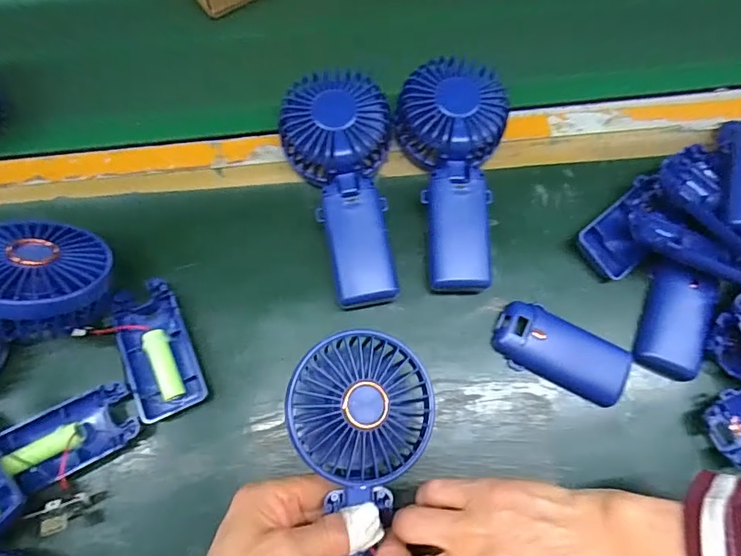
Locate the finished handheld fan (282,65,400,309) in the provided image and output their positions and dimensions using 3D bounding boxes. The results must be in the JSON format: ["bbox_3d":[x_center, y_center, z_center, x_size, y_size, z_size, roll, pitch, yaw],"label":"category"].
[{"bbox_3d":[-0.024,-0.068,0.354,0.080,0.054,0.178,-2,70,-3],"label":"finished handheld fan"}]

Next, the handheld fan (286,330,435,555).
[{"bbox_3d":[-0.006,0.124,0.273,0.079,0.043,0.180,1,77,-2],"label":"handheld fan"}]

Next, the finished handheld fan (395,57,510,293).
[{"bbox_3d":[0.062,-0.076,0.357,0.083,0.055,0.172,2,70,-2],"label":"finished handheld fan"}]

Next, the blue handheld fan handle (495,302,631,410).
[{"bbox_3d":[0.135,0.050,0.337,0.092,0.018,0.048,25,71,7],"label":"blue handheld fan handle"}]

